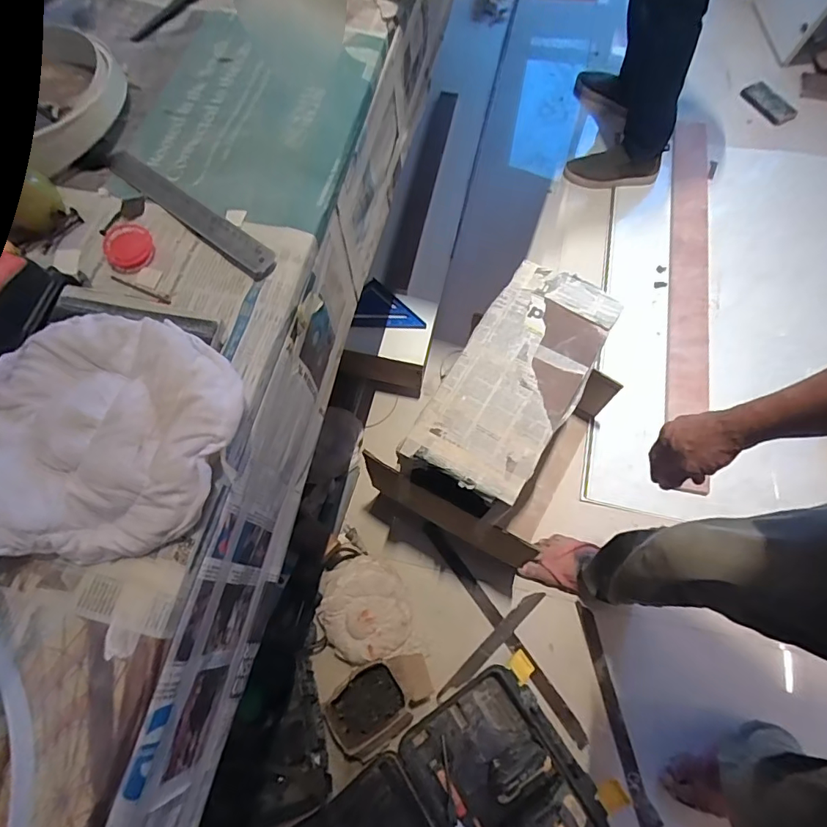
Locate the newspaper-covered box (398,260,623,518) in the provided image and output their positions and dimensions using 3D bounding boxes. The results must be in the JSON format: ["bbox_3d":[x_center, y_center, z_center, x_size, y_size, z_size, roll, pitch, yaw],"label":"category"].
[{"bbox_3d":[0.163,-0.041,0.803,0.190,0.138,0.403,30,72,13],"label":"newspaper-covered box"}]

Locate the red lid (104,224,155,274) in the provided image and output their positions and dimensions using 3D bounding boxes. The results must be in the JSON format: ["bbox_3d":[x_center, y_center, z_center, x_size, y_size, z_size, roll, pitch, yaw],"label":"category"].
[{"bbox_3d":[-0.268,-0.156,0.445,0.049,0.012,0.043,27,71,11],"label":"red lid"}]

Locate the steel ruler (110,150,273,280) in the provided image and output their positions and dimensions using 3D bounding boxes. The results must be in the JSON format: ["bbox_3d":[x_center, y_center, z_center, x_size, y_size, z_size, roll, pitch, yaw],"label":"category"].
[{"bbox_3d":[-0.220,-0.200,0.462,0.225,0.012,0.032,37,73,15],"label":"steel ruler"}]

